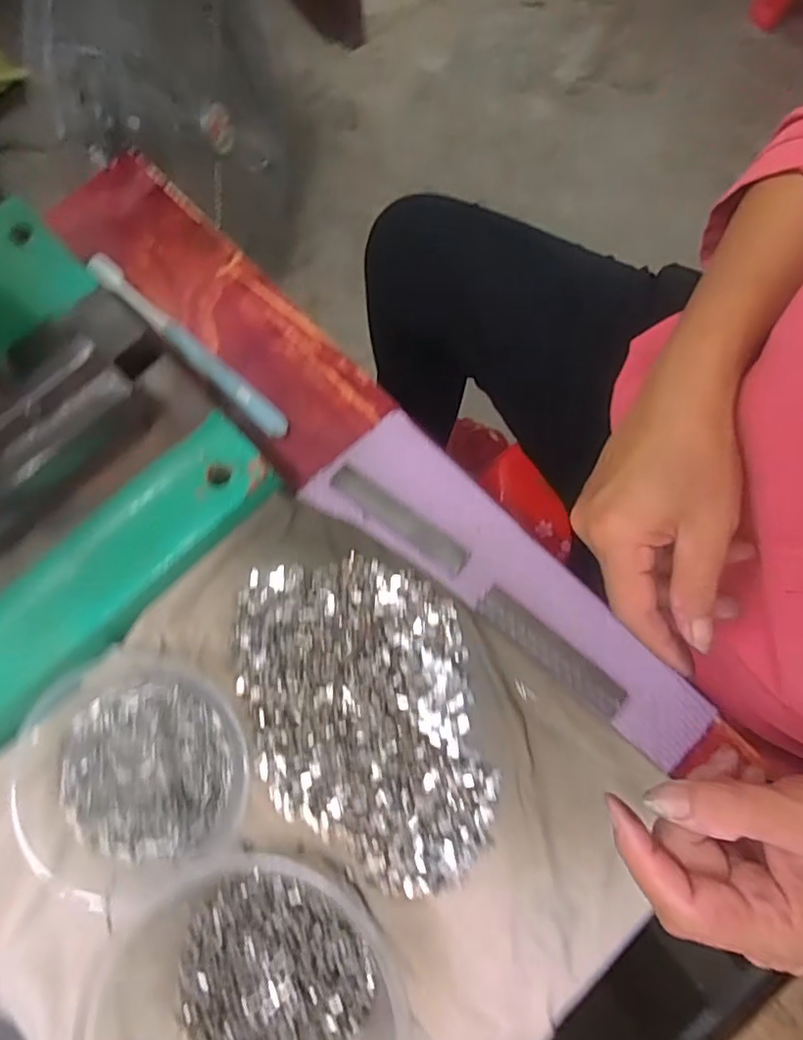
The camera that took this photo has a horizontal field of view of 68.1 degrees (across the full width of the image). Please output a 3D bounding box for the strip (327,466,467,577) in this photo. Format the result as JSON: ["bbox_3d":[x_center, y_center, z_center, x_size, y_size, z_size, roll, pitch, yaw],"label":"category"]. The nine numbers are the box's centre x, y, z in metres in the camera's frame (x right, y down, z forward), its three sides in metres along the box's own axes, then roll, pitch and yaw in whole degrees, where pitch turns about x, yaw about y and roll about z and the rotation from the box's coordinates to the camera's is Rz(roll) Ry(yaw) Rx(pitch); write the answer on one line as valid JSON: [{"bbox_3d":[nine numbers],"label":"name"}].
[{"bbox_3d":[-0.002,-0.001,0.376,0.098,0.007,0.018,35,80,9],"label":"strip"}]

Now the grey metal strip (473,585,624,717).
[{"bbox_3d":[0.087,0.076,0.349,0.097,0.005,0.023,39,60,11],"label":"grey metal strip"}]

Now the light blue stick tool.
[{"bbox_3d":[-0.146,-0.120,0.405,0.179,0.021,0.019,41,81,10],"label":"light blue stick tool"}]

